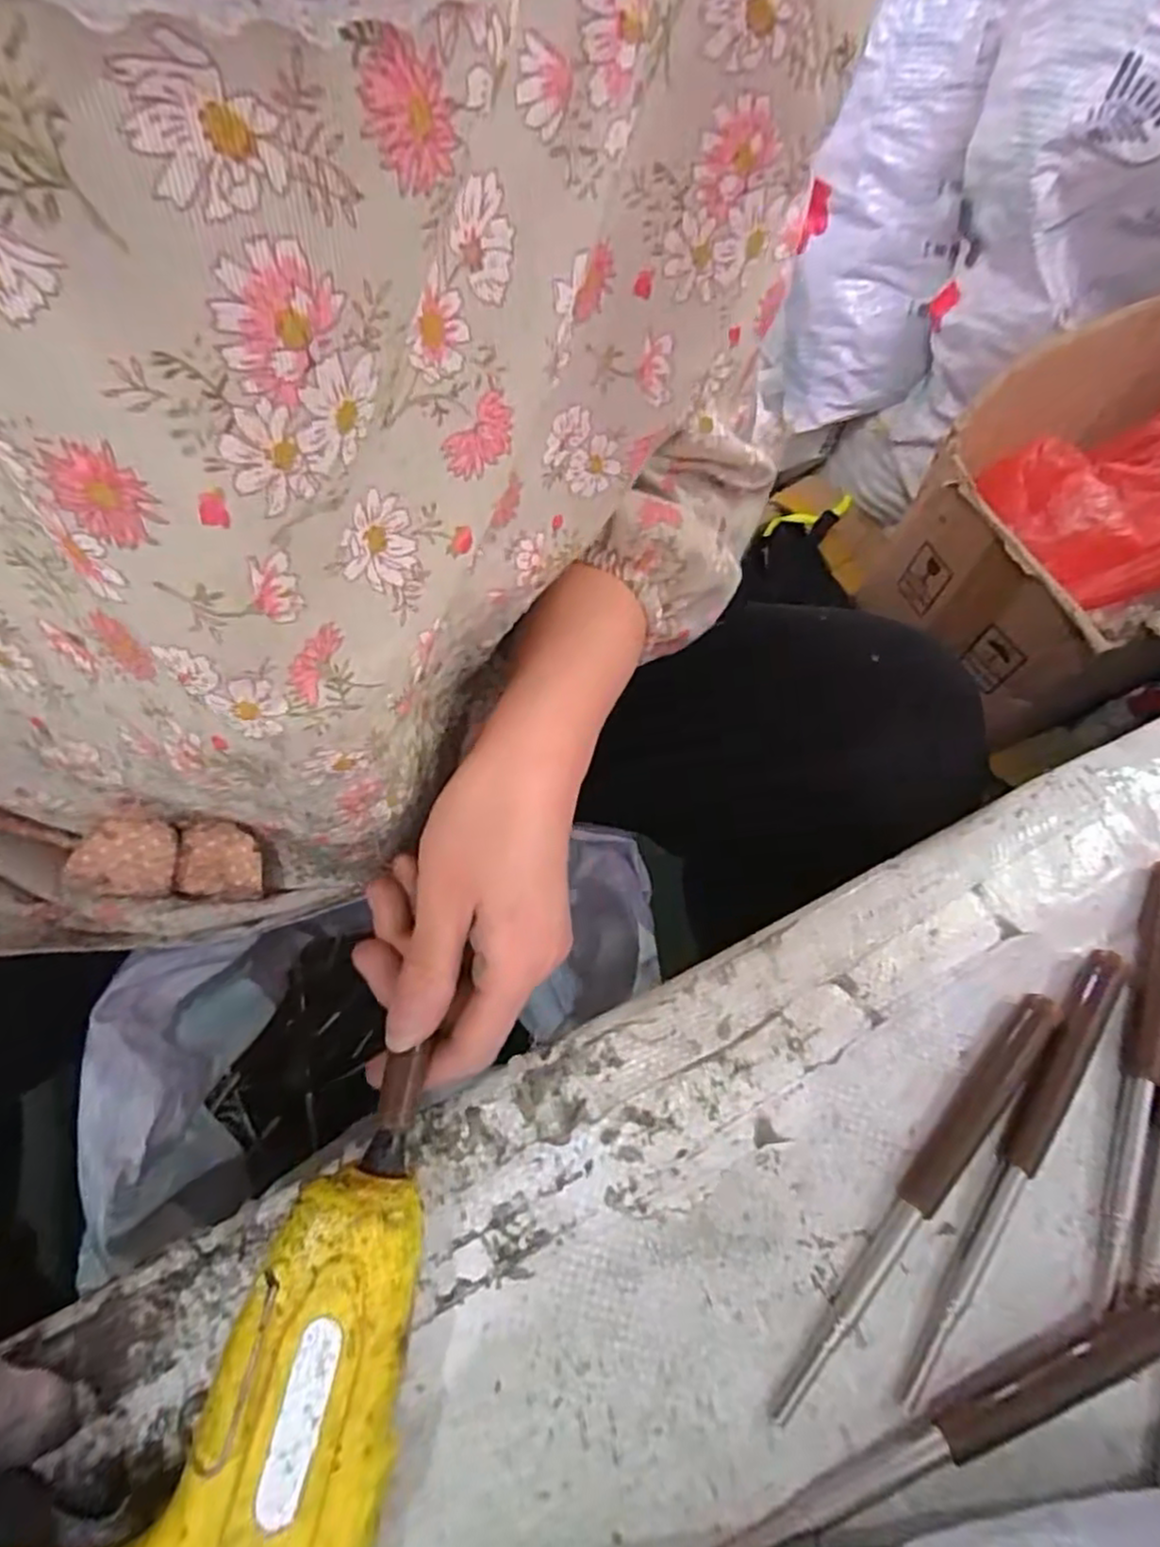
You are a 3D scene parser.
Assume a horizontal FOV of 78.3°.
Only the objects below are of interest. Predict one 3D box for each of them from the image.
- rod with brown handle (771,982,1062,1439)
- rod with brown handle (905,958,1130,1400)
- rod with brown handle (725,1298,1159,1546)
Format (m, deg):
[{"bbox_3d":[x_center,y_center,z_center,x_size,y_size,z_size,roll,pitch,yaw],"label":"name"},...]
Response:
[{"bbox_3d":[0.125,0.148,0.252,0.014,0.017,0.170,42,67,12],"label":"rod with brown handle"},{"bbox_3d":[0.163,0.137,0.263,0.016,0.010,0.183,39,66,11],"label":"rod with brown handle"},{"bbox_3d":[0.124,0.210,0.228,0.183,0.009,0.015,-14,67,-14],"label":"rod with brown handle"}]

